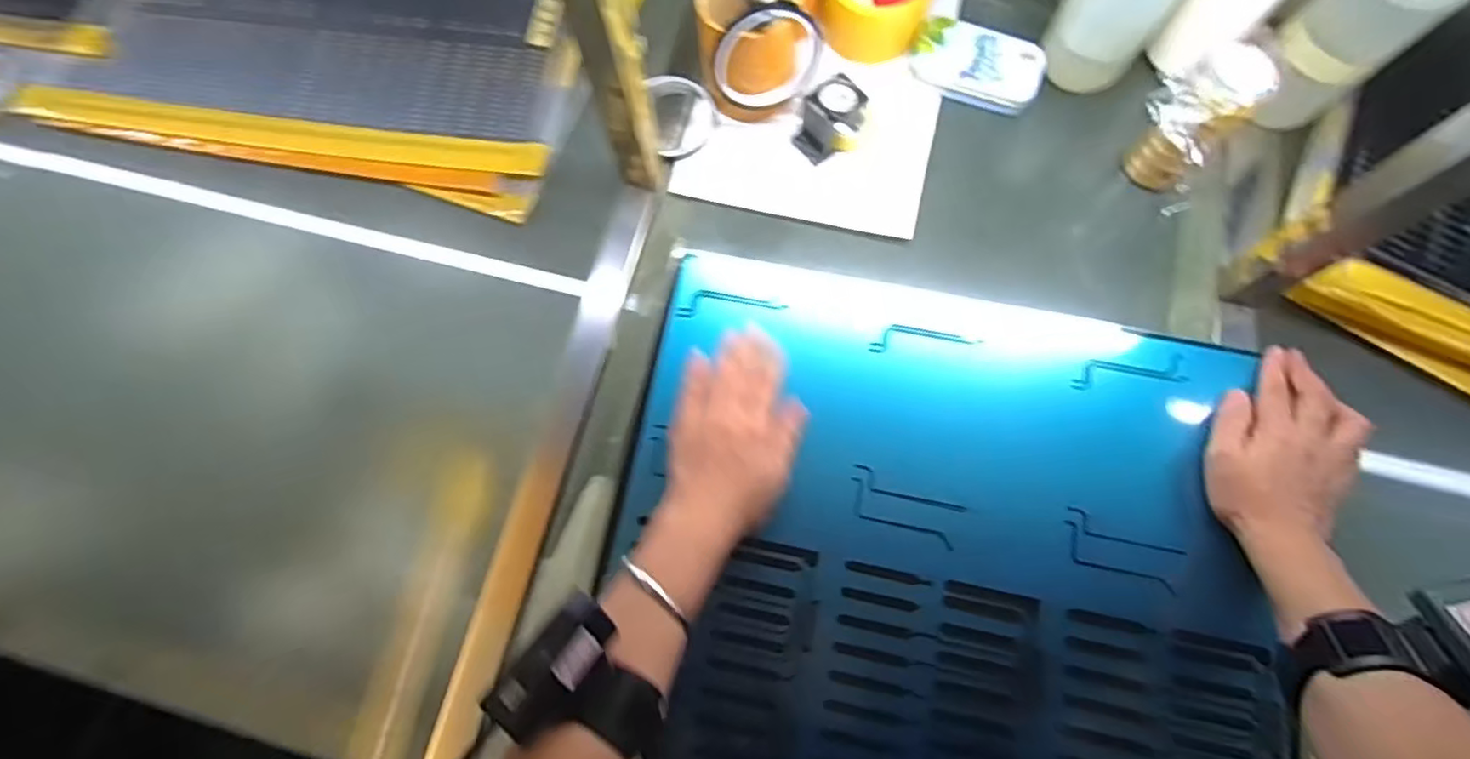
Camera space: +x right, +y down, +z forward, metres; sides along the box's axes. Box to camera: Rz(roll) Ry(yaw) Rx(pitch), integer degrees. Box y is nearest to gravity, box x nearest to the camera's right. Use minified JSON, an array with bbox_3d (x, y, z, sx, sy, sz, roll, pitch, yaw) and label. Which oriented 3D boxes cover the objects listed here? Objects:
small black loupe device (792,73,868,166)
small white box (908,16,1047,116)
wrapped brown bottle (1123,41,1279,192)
[{"bbox_3d":[0.086,-0.226,0.552,0.062,0.049,0.044,-37,77,-8],"label":"small black loupe device"},{"bbox_3d":[0.217,-0.282,0.572,0.113,0.025,0.064,20,76,7],"label":"small white box"},{"bbox_3d":[0.347,-0.191,0.494,0.079,0.118,0.063,-36,76,-8],"label":"wrapped brown bottle"}]

